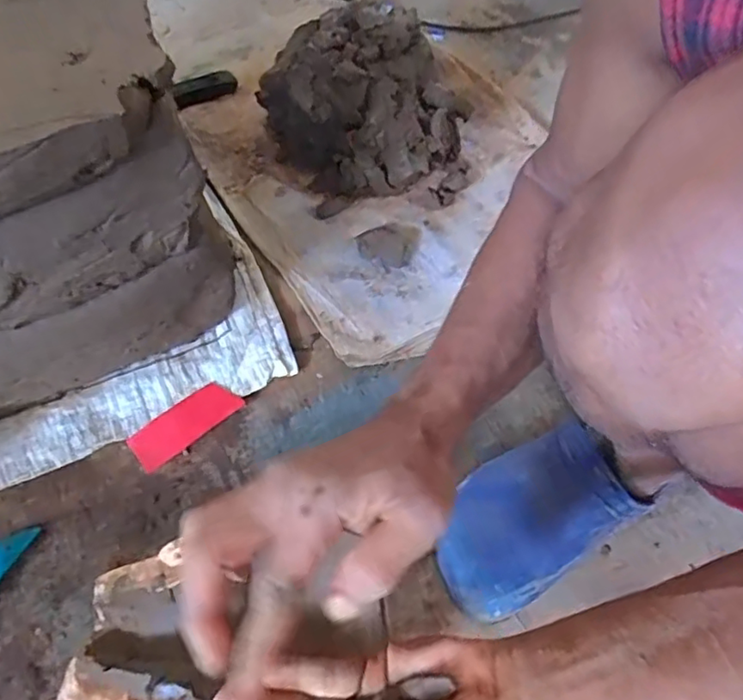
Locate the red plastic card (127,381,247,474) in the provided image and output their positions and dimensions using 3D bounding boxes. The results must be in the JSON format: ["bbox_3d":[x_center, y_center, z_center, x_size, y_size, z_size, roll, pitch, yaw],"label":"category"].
[{"bbox_3d":[-0.185,0.071,0.584,0.108,0.006,0.046,-36,67,-23],"label":"red plastic card"}]

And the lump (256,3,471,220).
[{"bbox_3d":[-0.009,-0.306,0.737,0.257,0.163,0.201,-3,57,-4],"label":"lump"}]

